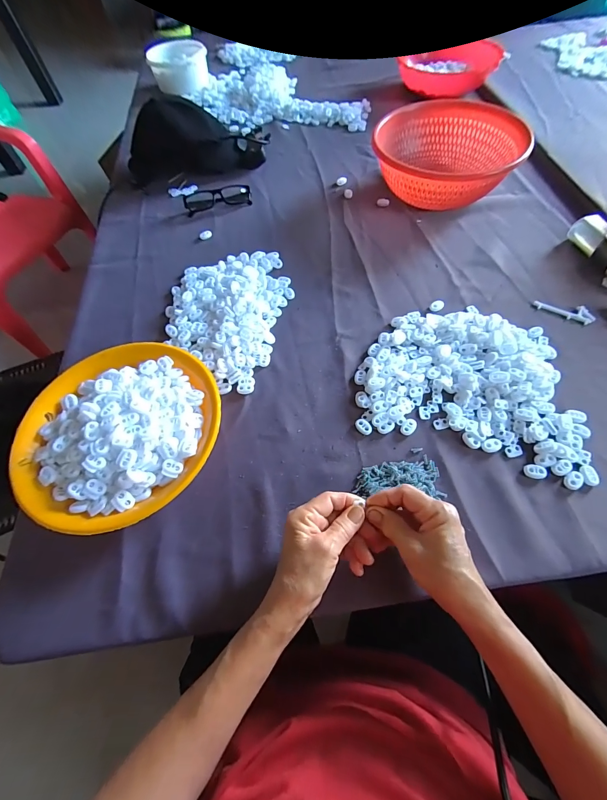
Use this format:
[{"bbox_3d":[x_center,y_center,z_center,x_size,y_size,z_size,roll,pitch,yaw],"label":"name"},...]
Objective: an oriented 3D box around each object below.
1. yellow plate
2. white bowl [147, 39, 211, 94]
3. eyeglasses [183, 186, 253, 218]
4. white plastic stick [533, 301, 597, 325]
[{"bbox_3d":[-0.221,0.030,0.407,0.232,0.054,0.235,-2,60,3],"label":"yellow plate"},{"bbox_3d":[-0.358,-0.962,0.970,0.167,0.074,0.163,-13,61,-4],"label":"white bowl"},{"bbox_3d":[-0.167,-0.396,0.660,0.130,0.030,0.031,-18,61,-6],"label":"eyeglasses"},{"bbox_3d":[0.378,-0.131,0.484,0.078,0.005,0.026,28,66,18],"label":"white plastic stick"}]

